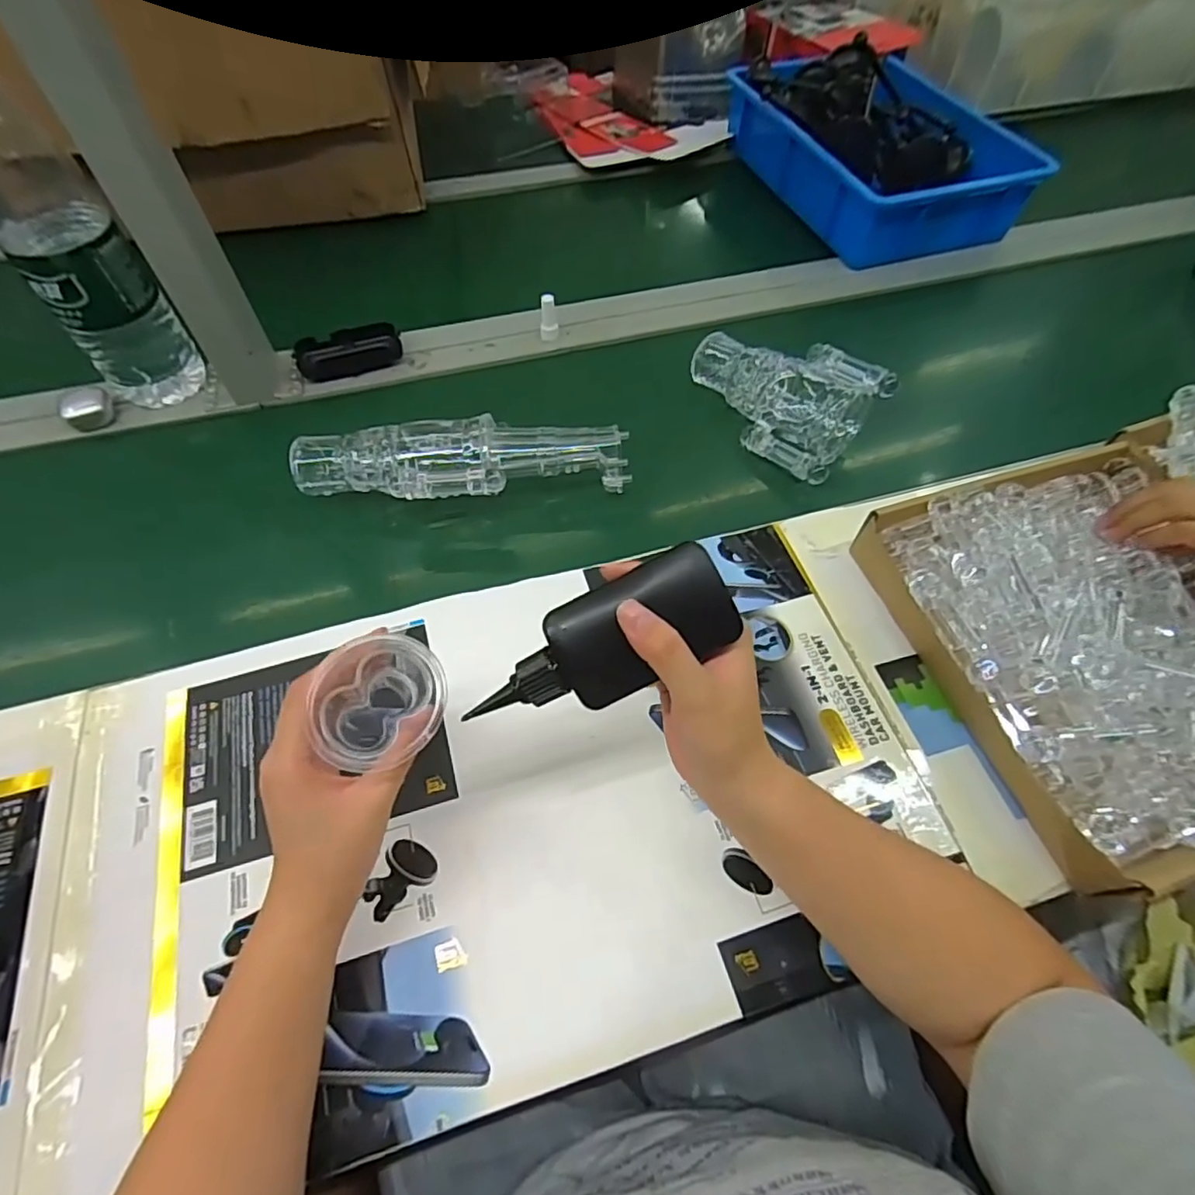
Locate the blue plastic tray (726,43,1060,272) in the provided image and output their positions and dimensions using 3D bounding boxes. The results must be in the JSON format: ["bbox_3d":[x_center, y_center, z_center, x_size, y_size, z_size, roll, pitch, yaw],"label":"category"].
[{"bbox_3d":[0.384,-0.635,0.854,0.264,0.108,0.394,-18,61,-11],"label":"blue plastic tray"}]

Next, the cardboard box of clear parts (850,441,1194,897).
[{"bbox_3d":[0.398,0.029,0.465,0.281,0.078,0.305,-15,61,-10],"label":"cardboard box of clear parts"}]

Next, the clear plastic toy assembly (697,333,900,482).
[{"bbox_3d":[0.182,-0.214,0.616,0.186,0.059,0.114,39,66,20],"label":"clear plastic toy assembly"}]

